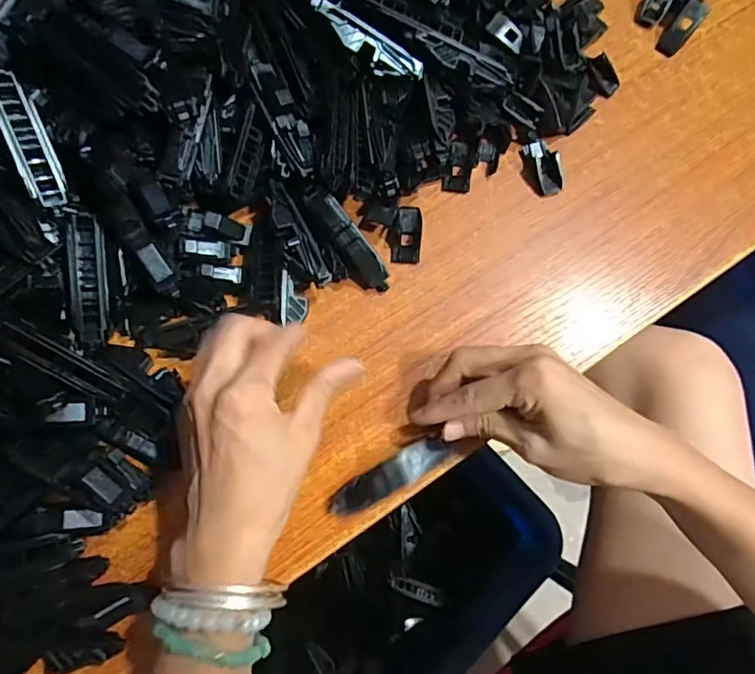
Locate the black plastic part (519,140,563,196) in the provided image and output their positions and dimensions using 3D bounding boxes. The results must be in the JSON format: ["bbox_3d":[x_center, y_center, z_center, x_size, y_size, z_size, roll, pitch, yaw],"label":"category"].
[{"bbox_3d":[0.118,-0.123,0.387,0.026,0.011,0.042,-13,77,-5],"label":"black plastic part"}]

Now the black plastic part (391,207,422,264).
[{"bbox_3d":[0.021,-0.072,0.371,0.019,0.008,0.043,6,76,0],"label":"black plastic part"}]

